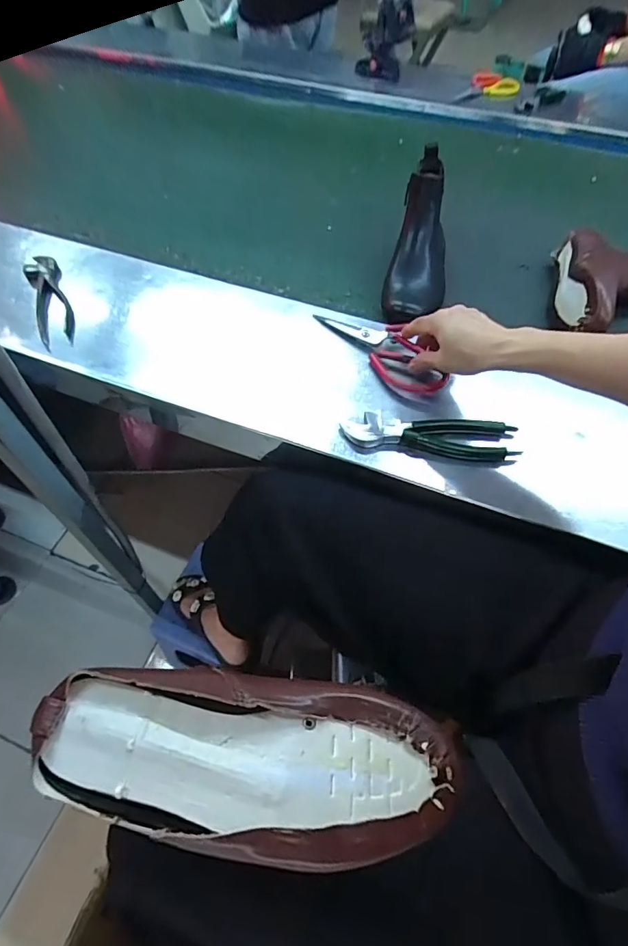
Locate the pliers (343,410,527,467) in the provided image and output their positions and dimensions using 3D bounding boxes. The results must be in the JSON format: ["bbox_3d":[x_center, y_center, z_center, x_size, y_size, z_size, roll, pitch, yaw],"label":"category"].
[{"bbox_3d":[0.128,-0.042,0.508,0.184,0.013,0.051,8,57,4],"label":"pliers"}]

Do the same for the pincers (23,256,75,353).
[{"bbox_3d":[-0.365,-0.243,0.629,0.046,0.018,0.192,-22,60,-15],"label":"pincers"}]

